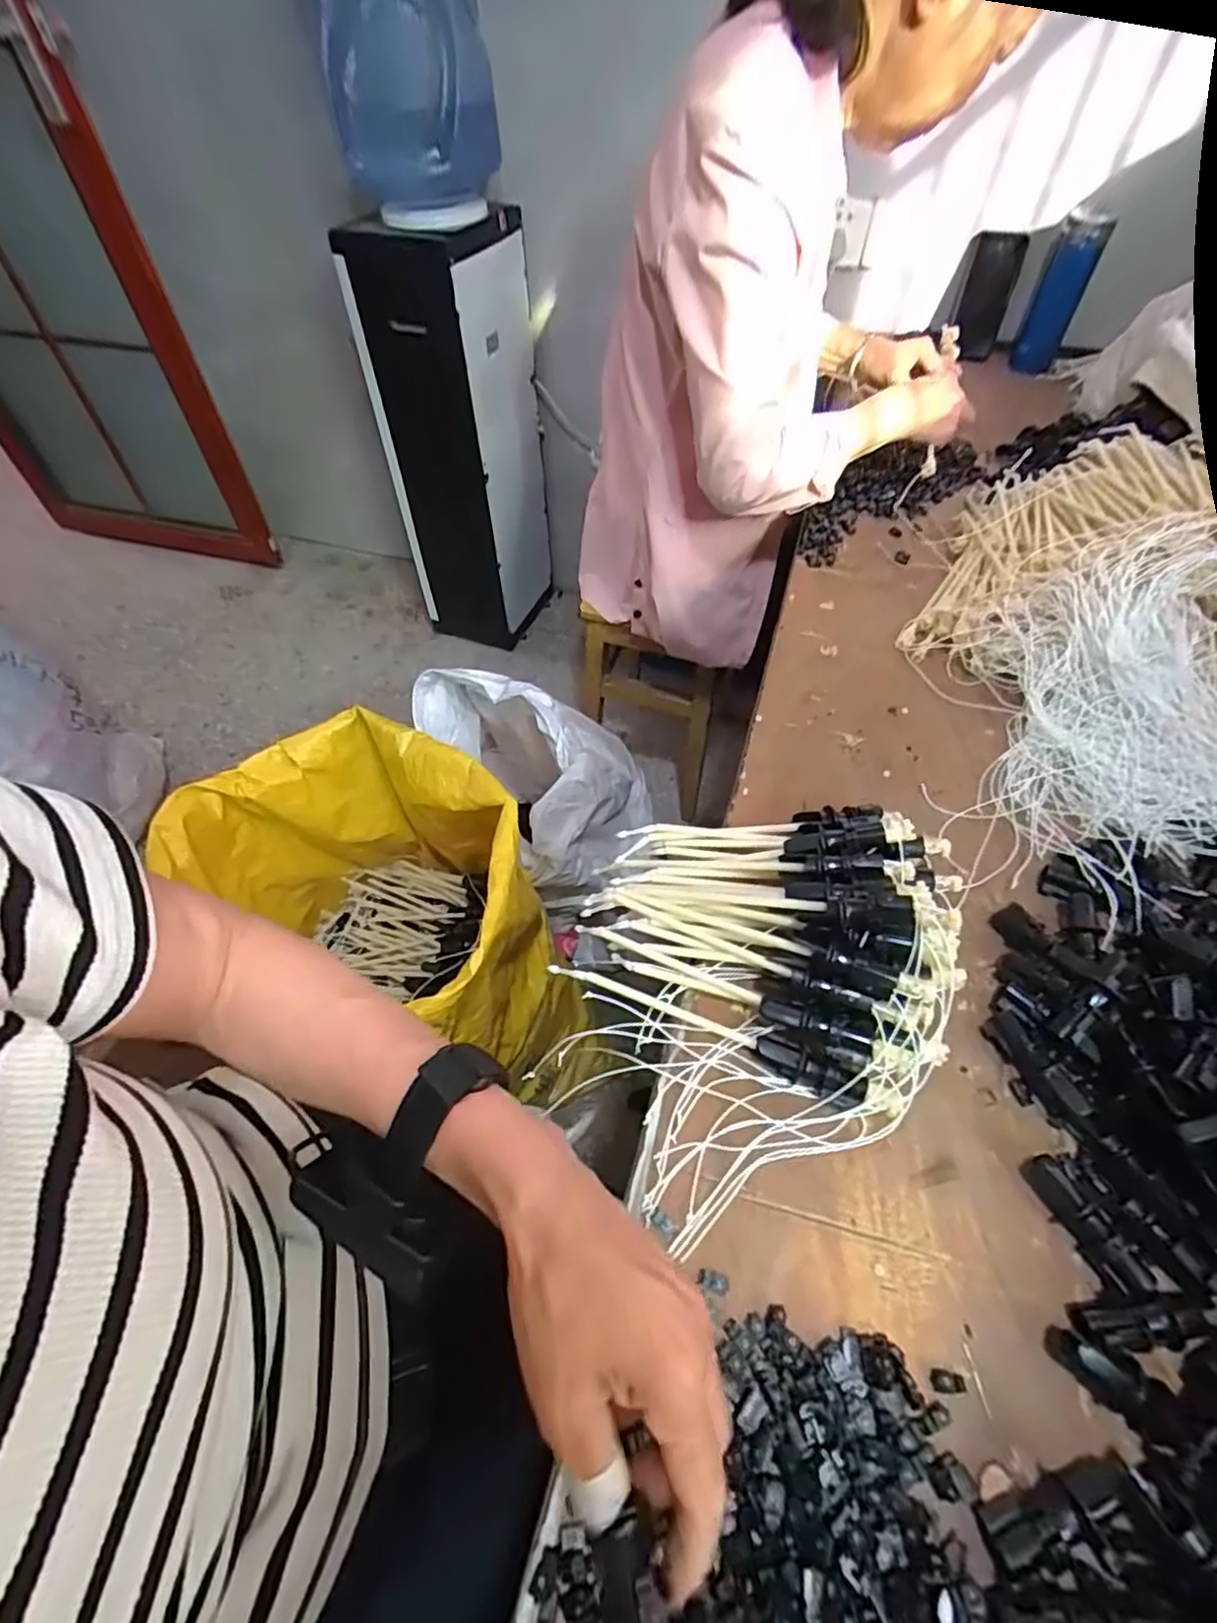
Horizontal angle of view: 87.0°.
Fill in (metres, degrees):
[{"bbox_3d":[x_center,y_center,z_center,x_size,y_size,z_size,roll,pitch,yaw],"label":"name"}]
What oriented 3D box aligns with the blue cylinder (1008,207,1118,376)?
[{"bbox_3d":[0.715,-0.822,1.023,0.070,0.194,0.076,20,55,18],"label":"blue cylinder"}]

